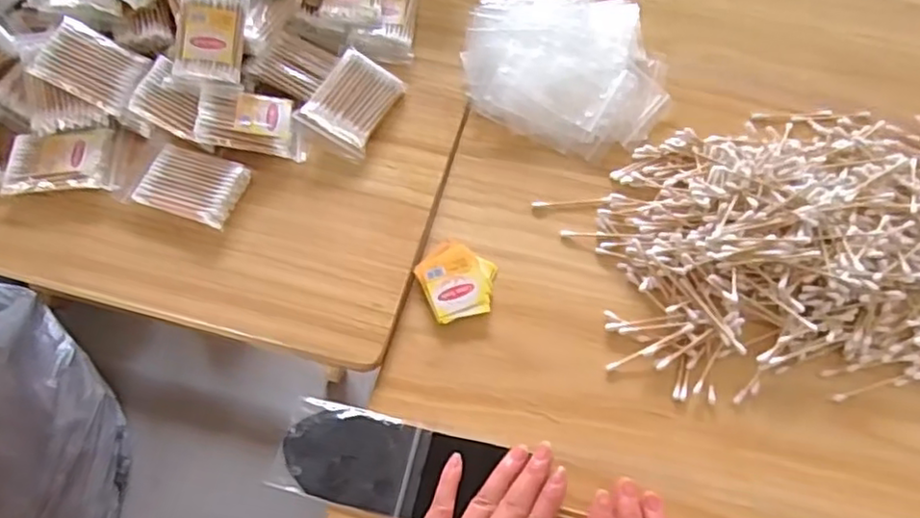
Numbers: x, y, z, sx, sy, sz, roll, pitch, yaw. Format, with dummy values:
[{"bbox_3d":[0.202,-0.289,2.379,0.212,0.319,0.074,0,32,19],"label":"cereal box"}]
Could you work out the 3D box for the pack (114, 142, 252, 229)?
[{"bbox_3d":[-0.221,-0.062,0.530,0.092,0.019,0.061,16,65,6],"label":"pack"}]

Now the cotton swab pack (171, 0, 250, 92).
[{"bbox_3d":[-0.203,-0.180,0.541,0.054,0.011,0.079,3,92,-7],"label":"cotton swab pack"}]

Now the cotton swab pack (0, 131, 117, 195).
[{"bbox_3d":[-0.321,-0.079,0.536,0.084,0.016,0.053,-1,64,-2],"label":"cotton swab pack"}]

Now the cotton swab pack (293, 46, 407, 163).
[{"bbox_3d":[-0.094,-0.133,0.564,0.062,0.015,0.090,33,74,-10],"label":"cotton swab pack"}]

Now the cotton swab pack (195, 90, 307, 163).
[{"bbox_3d":[-0.169,-0.113,0.544,0.087,0.015,0.052,13,70,-18],"label":"cotton swab pack"}]

